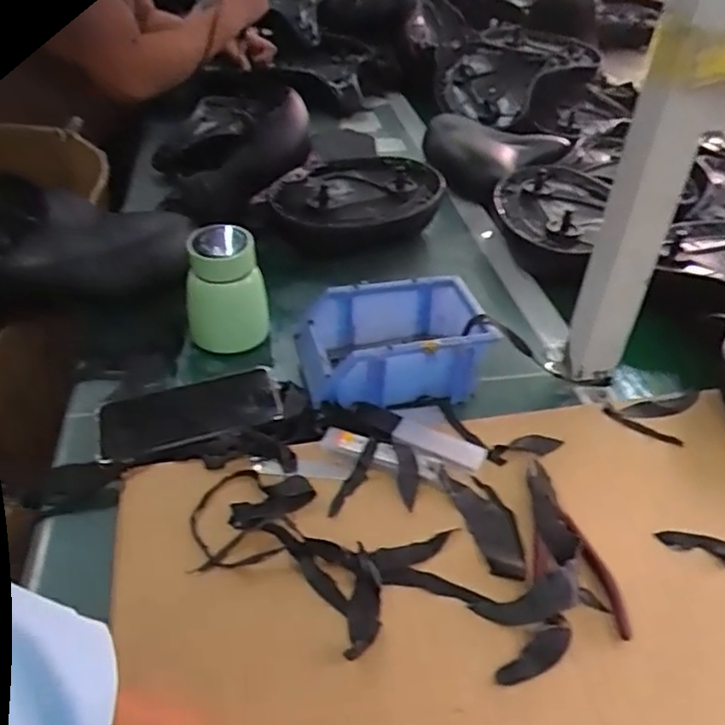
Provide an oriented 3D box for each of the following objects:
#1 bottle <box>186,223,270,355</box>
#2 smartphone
[{"bbox_3d":[-0.141,-0.076,0.675,0.081,0.114,0.068,-4,39,-9],"label":"bottle"},{"bbox_3d":[-0.160,0.045,0.599,0.159,0.016,0.083,-10,41,-16],"label":"smartphone"}]

